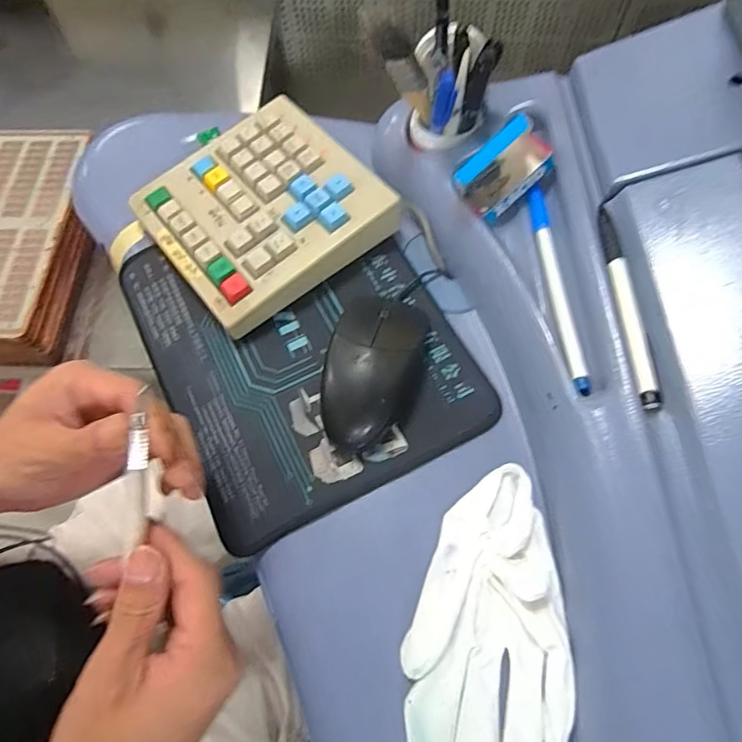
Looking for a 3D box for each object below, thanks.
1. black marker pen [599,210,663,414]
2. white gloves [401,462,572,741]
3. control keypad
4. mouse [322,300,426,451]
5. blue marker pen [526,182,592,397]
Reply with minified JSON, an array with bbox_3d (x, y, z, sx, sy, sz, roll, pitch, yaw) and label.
[{"bbox_3d":[0.145,-0.040,0.290,0.010,0.009,0.133,-1,66,1],"label":"black marker pen"},{"bbox_3d":[0.064,0.134,0.282,0.081,0.020,0.156,5,66,3],"label":"white gloves"},{"bbox_3d":[-0.085,-0.127,0.396,0.156,0.038,0.154,-35,70,-14],"label":"control keypad"},{"bbox_3d":[0.000,0.002,0.335,0.057,0.033,0.101,13,66,7],"label":"mouse"},{"bbox_3d":[0.118,-0.055,0.324,0.012,0.011,0.152,-3,66,0],"label":"blue marker pen"}]

